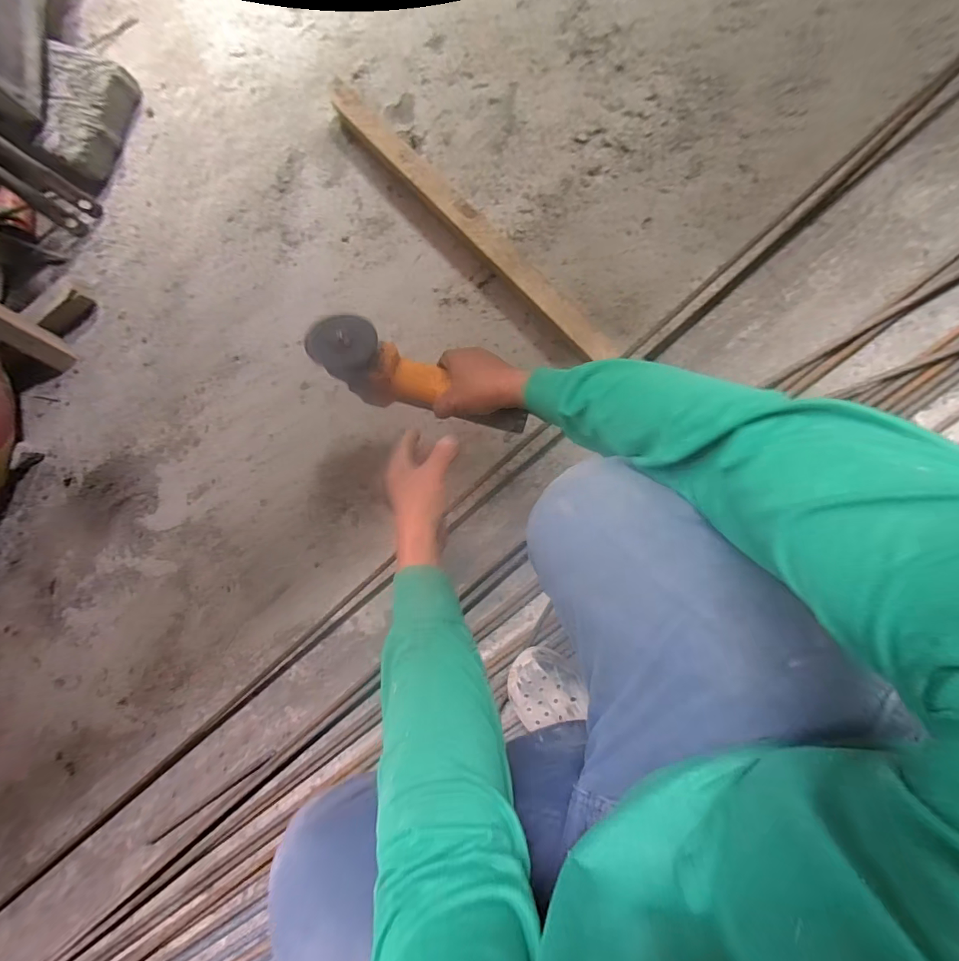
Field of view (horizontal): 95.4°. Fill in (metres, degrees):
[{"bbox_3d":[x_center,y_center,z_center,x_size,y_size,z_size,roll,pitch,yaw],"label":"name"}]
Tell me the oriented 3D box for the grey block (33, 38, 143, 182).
[{"bbox_3d":[-0.700,-0.647,0.775,0.131,0.073,0.195,19,91,9],"label":"grey block"}]

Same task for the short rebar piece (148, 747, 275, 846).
[{"bbox_3d":[-0.452,0.537,0.742,0.290,0.013,0.011,-38,83,5],"label":"short rebar piece"}]

